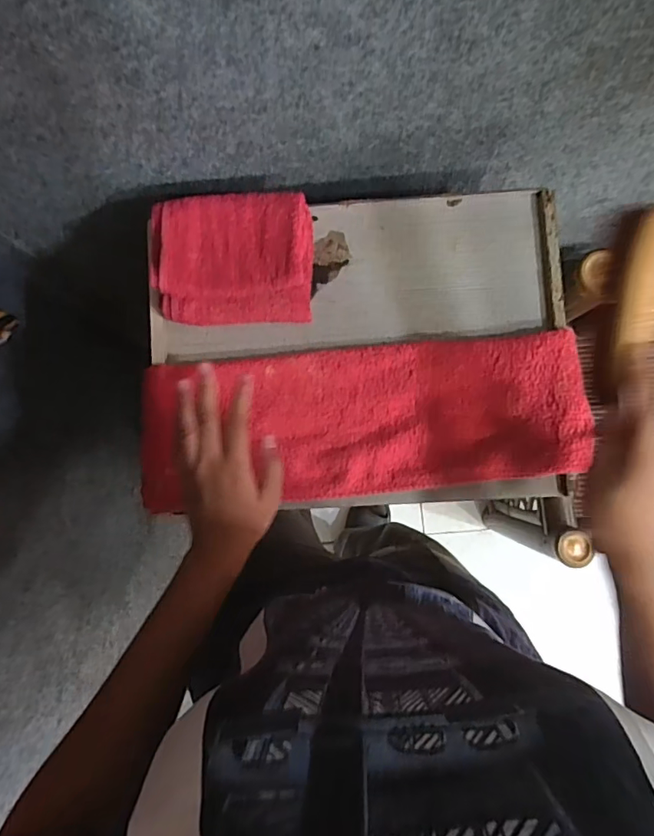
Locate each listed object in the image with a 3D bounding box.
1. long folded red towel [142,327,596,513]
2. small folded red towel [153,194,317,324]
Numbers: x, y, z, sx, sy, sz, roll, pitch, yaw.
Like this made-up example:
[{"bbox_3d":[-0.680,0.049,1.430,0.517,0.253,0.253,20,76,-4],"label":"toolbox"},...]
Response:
[{"bbox_3d":[0.030,0.002,0.469,0.409,0.017,0.137,-4,85,3],"label":"long folded red towel"},{"bbox_3d":[-0.088,-0.151,0.478,0.147,0.041,0.117,-4,85,2],"label":"small folded red towel"}]

